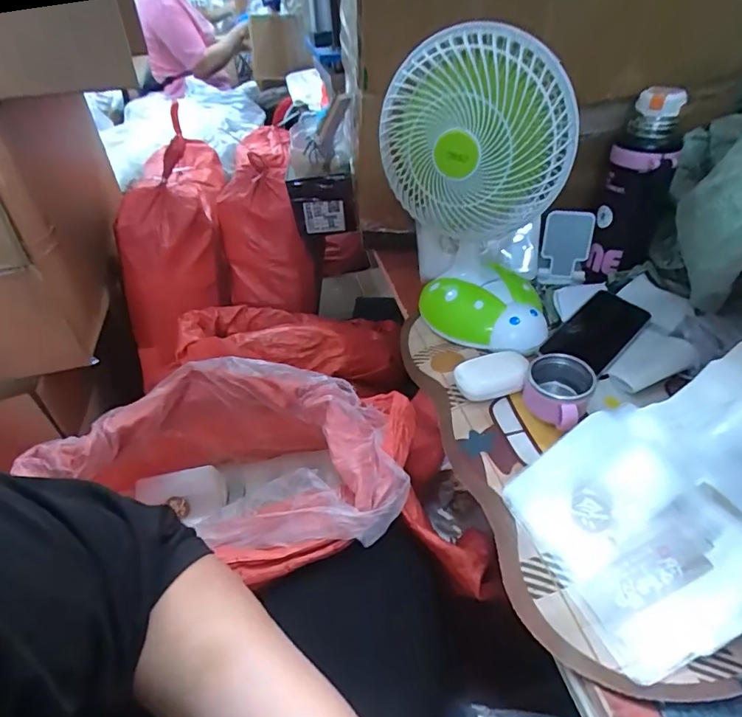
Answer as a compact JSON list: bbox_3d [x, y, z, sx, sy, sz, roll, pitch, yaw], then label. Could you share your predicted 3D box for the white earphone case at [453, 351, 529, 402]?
[{"bbox_3d":[0.142,0.021,0.566,0.081,0.032,0.050,-7,42,-2],"label":"white earphone case"}]

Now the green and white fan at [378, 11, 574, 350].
[{"bbox_3d":[0.117,-0.194,0.579,0.197,0.324,0.192,0,42,5],"label":"green and white fan"}]

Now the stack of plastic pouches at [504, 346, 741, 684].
[{"bbox_3d":[0.286,0.112,0.415,0.304,0.034,0.181,-31,51,1],"label":"stack of plastic pouches"}]

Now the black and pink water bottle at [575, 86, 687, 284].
[{"bbox_3d":[0.349,-0.221,0.642,0.082,0.233,0.063,31,53,33],"label":"black and pink water bottle"}]

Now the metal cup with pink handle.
[{"bbox_3d":[0.200,0.040,0.521,0.068,0.054,0.077,18,47,23],"label":"metal cup with pink handle"}]

